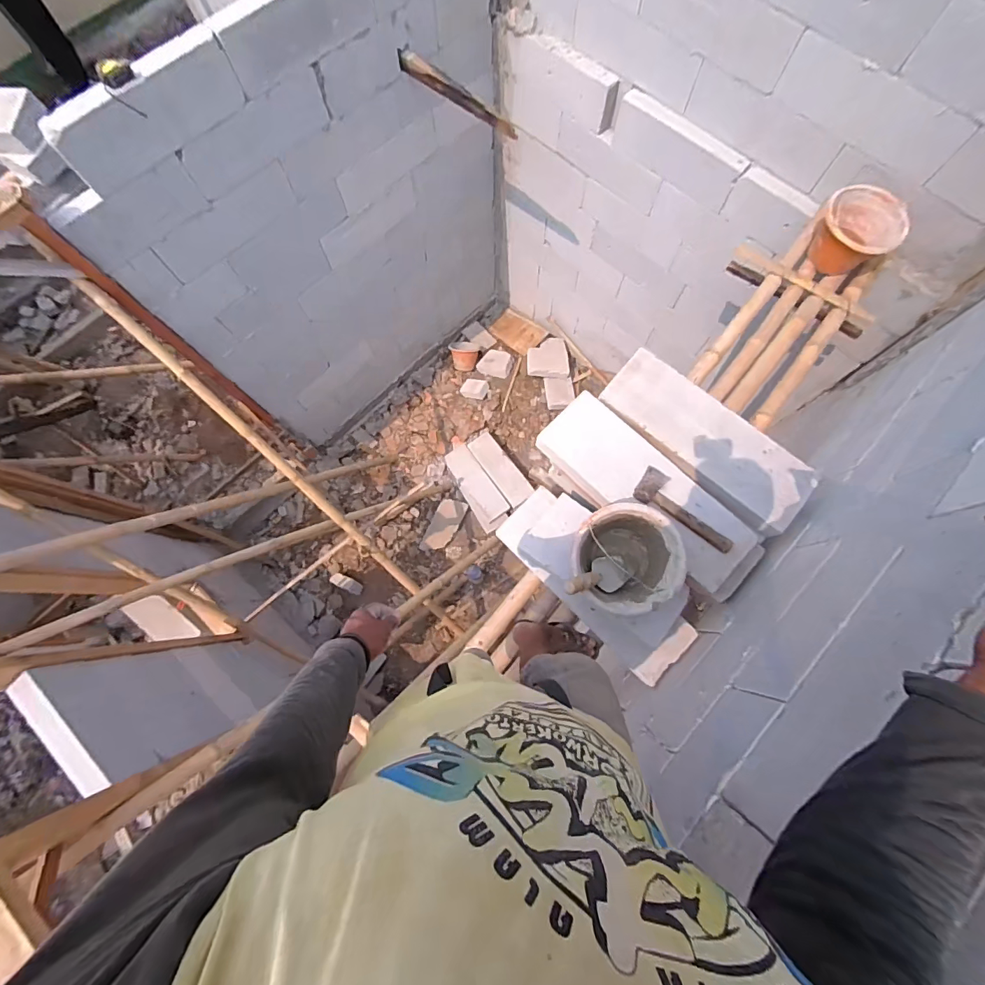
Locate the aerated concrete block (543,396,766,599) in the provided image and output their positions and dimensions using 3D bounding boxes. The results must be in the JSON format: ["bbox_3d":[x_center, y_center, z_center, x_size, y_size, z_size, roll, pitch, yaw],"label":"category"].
[{"bbox_3d":[0.408,-0.009,1.204,0.222,0.083,0.614,-44,78,-10],"label":"aerated concrete block"}]

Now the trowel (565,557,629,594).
[{"bbox_3d":[0.248,0.207,1.068,0.050,0.278,0.086,-34,72,32],"label":"trowel"}]

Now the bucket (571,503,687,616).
[{"bbox_3d":[0.319,0.171,1.115,0.242,0.203,0.241,0,74,1],"label":"bucket"}]

